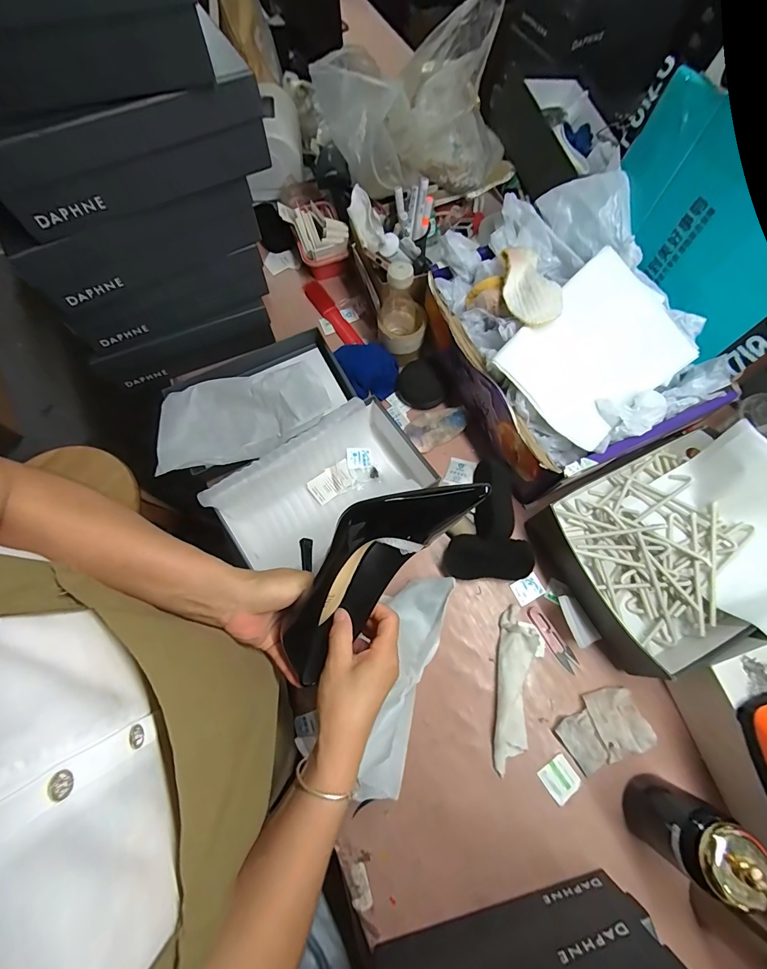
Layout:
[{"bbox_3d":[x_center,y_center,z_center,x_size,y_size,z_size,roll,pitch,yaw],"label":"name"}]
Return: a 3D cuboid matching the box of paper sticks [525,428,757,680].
[{"bbox_3d":[0.423,0.094,0.582,0.307,0.085,0.266,-25,72,-8],"label":"box of paper sticks"}]

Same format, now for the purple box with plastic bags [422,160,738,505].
[{"bbox_3d":[0.273,-0.240,0.619,0.306,0.179,0.440,-22,72,-7],"label":"purple box with plastic bags"}]

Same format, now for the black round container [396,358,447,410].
[{"bbox_3d":[0.067,-0.181,0.706,0.083,0.026,0.092,-19,72,-6],"label":"black round container"}]

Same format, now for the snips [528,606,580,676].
[{"bbox_3d":[0.254,0.231,0.580,0.025,0.009,0.103,-31,73,-10],"label":"snips"}]

